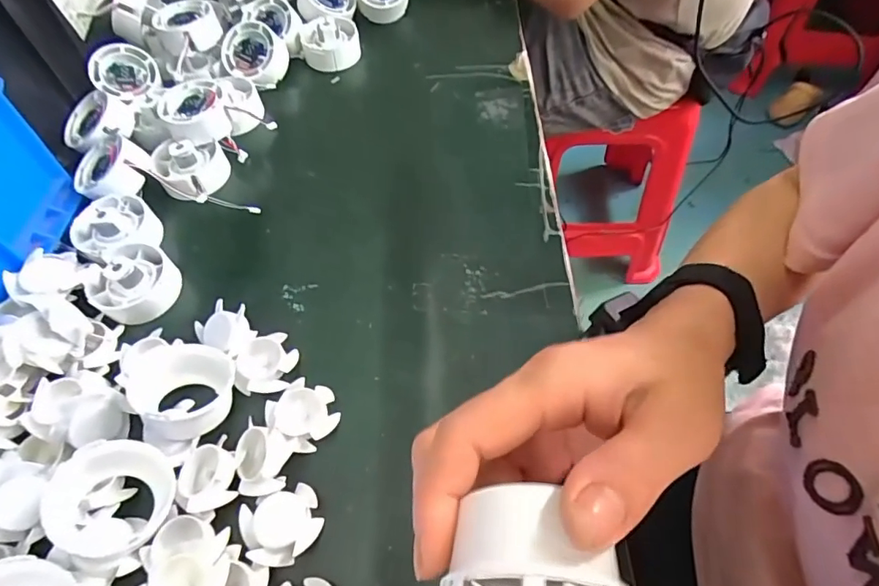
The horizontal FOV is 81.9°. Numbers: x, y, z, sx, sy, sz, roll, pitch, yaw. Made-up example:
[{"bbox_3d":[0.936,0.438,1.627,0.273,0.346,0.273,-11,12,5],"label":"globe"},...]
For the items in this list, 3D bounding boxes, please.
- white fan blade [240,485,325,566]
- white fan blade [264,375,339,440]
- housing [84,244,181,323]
[{"bbox_3d":[-0.083,0.123,0.267,0.040,0.007,0.035,-22,59,-11],"label":"white fan blade"},{"bbox_3d":[-0.080,0.070,0.298,0.037,0.013,0.035,-1,57,2],"label":"white fan blade"},{"bbox_3d":[-0.212,-0.009,0.349,0.055,0.030,0.054,-1,57,2],"label":"housing"}]

